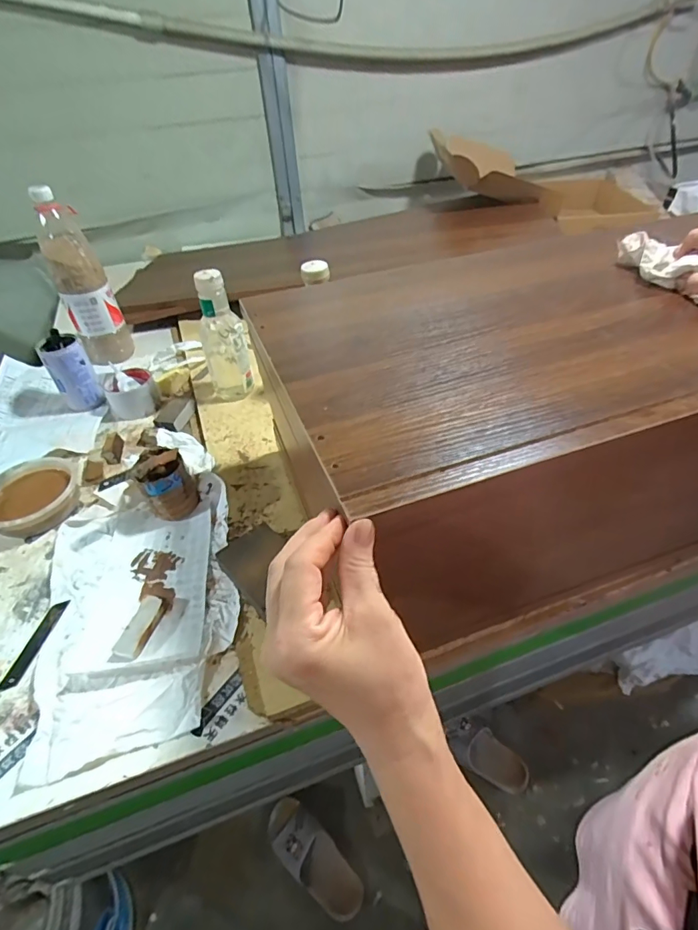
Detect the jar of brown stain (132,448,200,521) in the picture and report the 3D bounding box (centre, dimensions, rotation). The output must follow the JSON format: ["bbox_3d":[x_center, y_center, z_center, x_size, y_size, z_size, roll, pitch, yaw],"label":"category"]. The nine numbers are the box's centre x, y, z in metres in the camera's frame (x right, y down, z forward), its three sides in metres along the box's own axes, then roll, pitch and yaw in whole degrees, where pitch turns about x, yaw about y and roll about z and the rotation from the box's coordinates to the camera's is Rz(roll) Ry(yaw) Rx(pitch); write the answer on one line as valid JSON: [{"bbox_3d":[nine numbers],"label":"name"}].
[{"bbox_3d":[-0.240,0.022,0.614,0.061,0.073,0.067,-3,43,2],"label":"jar of brown stain"}]

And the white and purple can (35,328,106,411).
[{"bbox_3d":[-0.476,-0.159,0.808,0.068,0.111,0.070,-29,48,-24],"label":"white and purple can"}]

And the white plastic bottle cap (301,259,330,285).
[{"bbox_3d":[-0.049,-0.280,0.678,0.040,0.024,0.033,-7,43,-2],"label":"white plastic bottle cap"}]

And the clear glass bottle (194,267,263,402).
[{"bbox_3d":[-0.205,-0.208,0.757,0.073,0.204,0.081,-18,45,-13],"label":"clear glass bottle"}]

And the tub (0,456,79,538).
[{"bbox_3d":[-0.437,0.048,0.636,0.118,0.038,0.112,-3,43,2],"label":"tub"}]

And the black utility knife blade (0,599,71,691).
[{"bbox_3d":[-0.337,0.191,0.503,0.019,0.004,0.101,3,43,7],"label":"black utility knife blade"}]

